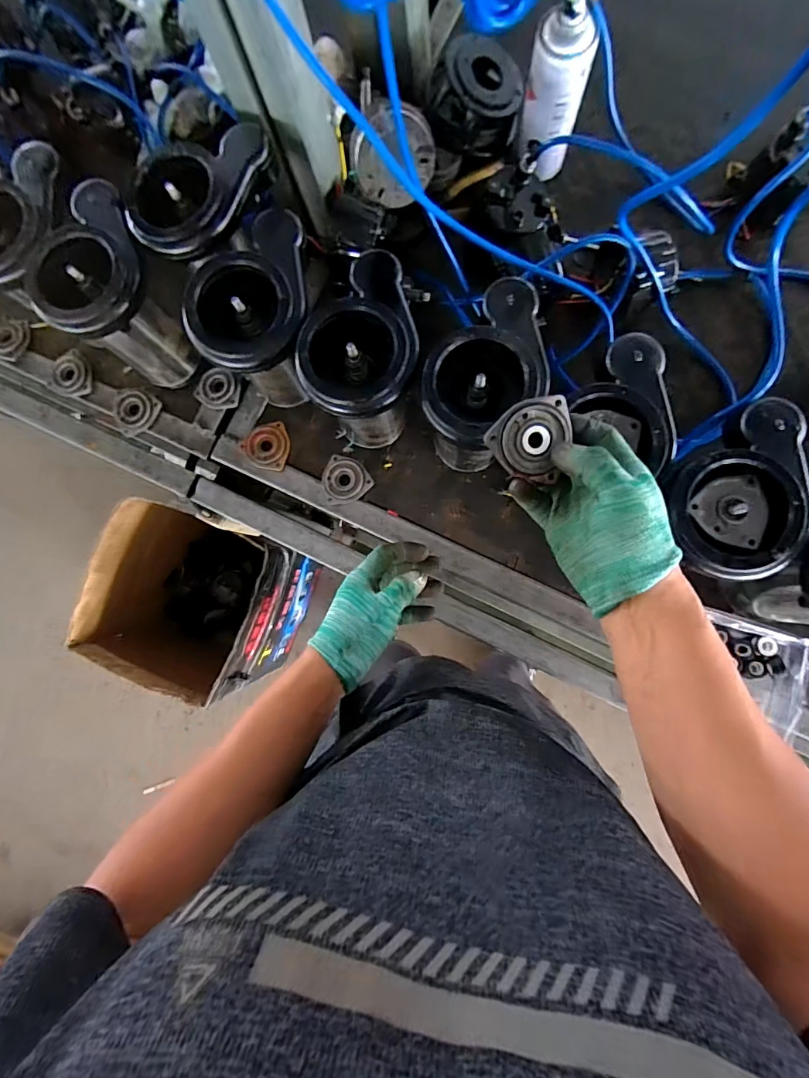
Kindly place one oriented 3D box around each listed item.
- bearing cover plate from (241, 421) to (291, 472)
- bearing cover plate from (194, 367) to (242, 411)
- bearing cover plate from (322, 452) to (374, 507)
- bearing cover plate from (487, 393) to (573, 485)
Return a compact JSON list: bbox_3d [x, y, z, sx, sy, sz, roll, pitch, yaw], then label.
[{"bbox_3d":[-0.193,-0.132,0.642,0.064,0.010,0.067,0,86,5],"label":"bearing cover plate"},{"bbox_3d":[-0.265,-0.211,0.651,0.059,0.020,0.053,13,87,6],"label":"bearing cover plate"},{"bbox_3d":[-0.082,-0.084,0.627,0.066,0.010,0.068,0,86,5],"label":"bearing cover plate"},{"bbox_3d":[0.101,-0.076,0.364,0.063,0.007,0.064,-15,101,2],"label":"bearing cover plate"}]

